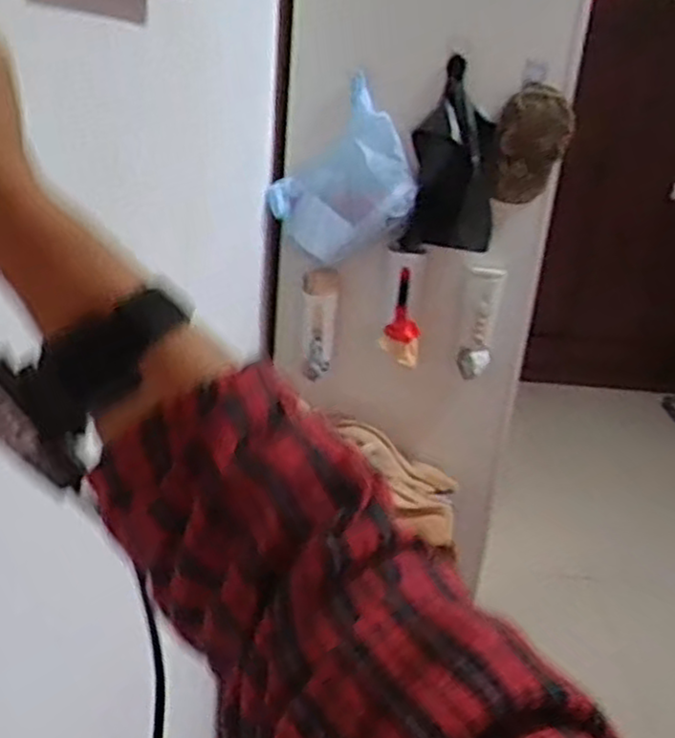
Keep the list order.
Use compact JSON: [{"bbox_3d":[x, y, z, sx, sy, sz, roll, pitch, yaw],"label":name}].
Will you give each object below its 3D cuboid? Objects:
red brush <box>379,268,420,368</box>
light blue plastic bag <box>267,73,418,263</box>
[{"bbox_3d":[0.169,-0.132,1.985,0.106,0.256,0.041,10,23,13],"label":"red brush"},{"bbox_3d":[0.017,-0.471,1.861,0.354,0.376,0.086,11,23,15],"label":"light blue plastic bag"}]

